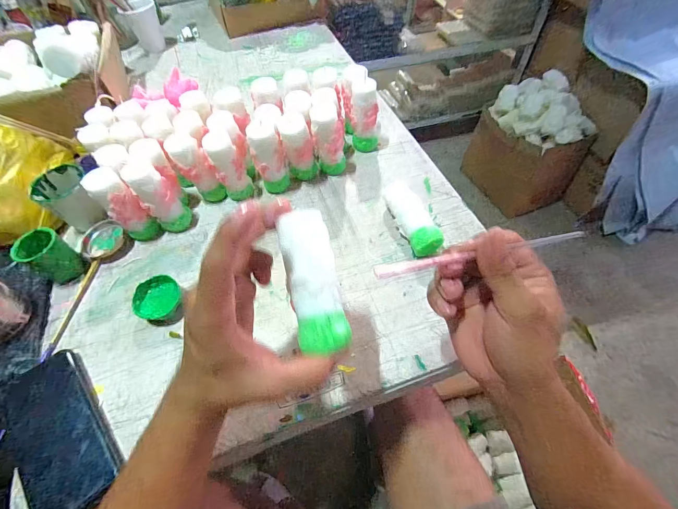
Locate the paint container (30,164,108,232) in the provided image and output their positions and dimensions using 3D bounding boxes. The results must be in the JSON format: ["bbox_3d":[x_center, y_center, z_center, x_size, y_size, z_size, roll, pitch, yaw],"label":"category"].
[{"bbox_3d":[-0.376,-0.077,0.479,0.065,0.070,0.067,39,63,25],"label":"paint container"}]

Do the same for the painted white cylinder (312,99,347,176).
[{"bbox_3d":[-0.015,-0.167,0.506,0.046,0.104,0.044,-1,54,0],"label":"painted white cylinder"}]

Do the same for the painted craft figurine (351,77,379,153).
[{"bbox_3d":[0.044,-0.227,0.540,0.045,0.111,0.053,3,55,3],"label":"painted craft figurine"}]

